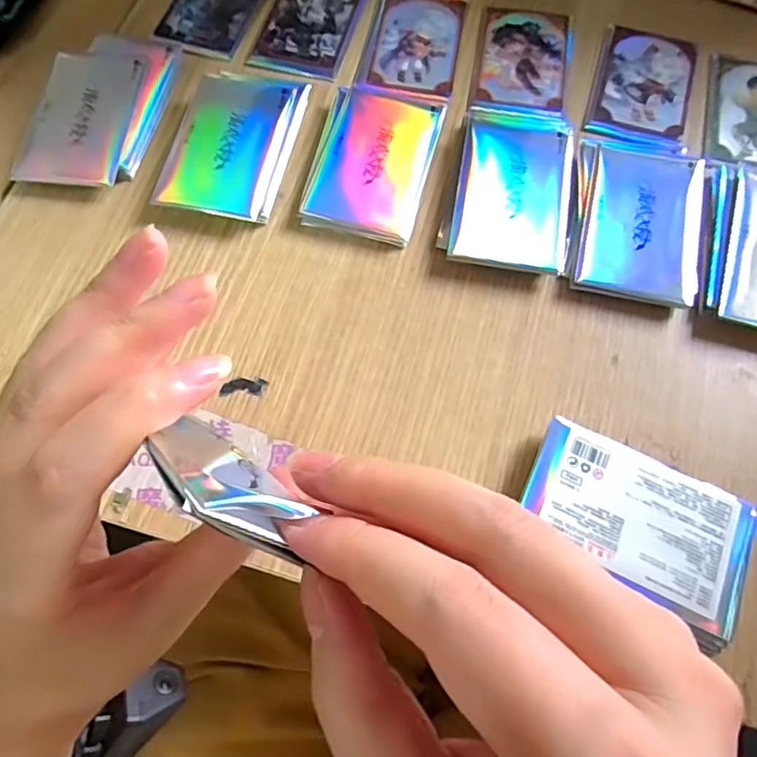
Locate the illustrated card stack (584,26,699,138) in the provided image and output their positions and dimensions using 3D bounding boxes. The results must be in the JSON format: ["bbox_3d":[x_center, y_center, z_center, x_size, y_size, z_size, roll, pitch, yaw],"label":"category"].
[{"bbox_3d":[0.166,-0.188,0.358,0.058,0.004,0.090,16,69,7],"label":"illustrated card stack"}]

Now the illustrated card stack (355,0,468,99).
[{"bbox_3d":[0.024,-0.217,0.369,0.058,0.005,0.099,10,68,4],"label":"illustrated card stack"}]

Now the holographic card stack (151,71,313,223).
[{"bbox_3d":[-0.083,-0.135,0.329,0.063,0.016,0.093,12,68,5],"label":"holographic card stack"}]

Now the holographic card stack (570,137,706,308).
[{"bbox_3d":[0.140,-0.086,0.313,0.068,0.013,0.094,12,68,5],"label":"holographic card stack"}]

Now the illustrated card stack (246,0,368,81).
[{"bbox_3d":[-0.043,-0.236,0.374,0.059,0.004,0.093,15,68,6],"label":"illustrated card stack"}]

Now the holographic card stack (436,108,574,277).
[{"bbox_3d":[0.074,-0.109,0.320,0.066,0.013,0.105,9,68,4],"label":"holographic card stack"}]

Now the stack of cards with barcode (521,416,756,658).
[{"bbox_3d":[0.113,0.063,0.252,0.097,0.015,0.058,27,70,11],"label":"stack of cards with barcode"}]

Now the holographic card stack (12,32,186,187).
[{"bbox_3d":[-0.164,-0.163,0.341,0.068,0.014,0.120,11,68,5],"label":"holographic card stack"}]

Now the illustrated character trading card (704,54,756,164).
[{"bbox_3d":[0.232,-0.165,0.347,0.059,0.004,0.083,13,68,6],"label":"illustrated character trading card"}]

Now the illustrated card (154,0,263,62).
[{"bbox_3d":[-0.108,-0.248,0.379,0.055,0.005,0.093,16,69,3],"label":"illustrated card"}]

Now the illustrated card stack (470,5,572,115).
[{"bbox_3d":[0.093,-0.206,0.365,0.058,0.004,0.087,10,68,4],"label":"illustrated card stack"}]

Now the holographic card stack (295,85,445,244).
[{"bbox_3d":[-0.003,-0.125,0.327,0.065,0.012,0.098,12,68,5],"label":"holographic card stack"}]

